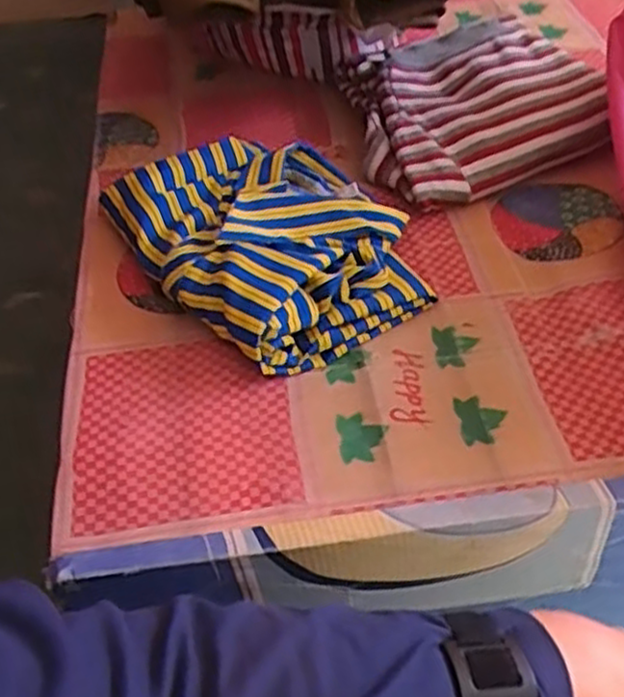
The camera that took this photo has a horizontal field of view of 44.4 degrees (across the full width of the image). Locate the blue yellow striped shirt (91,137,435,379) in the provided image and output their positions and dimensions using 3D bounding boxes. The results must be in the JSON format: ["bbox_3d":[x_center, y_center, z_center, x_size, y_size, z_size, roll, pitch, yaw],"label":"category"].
[{"bbox_3d":[-0.031,-0.094,0.612,0.198,0.044,0.242,-26,51,-20],"label":"blue yellow striped shirt"}]

